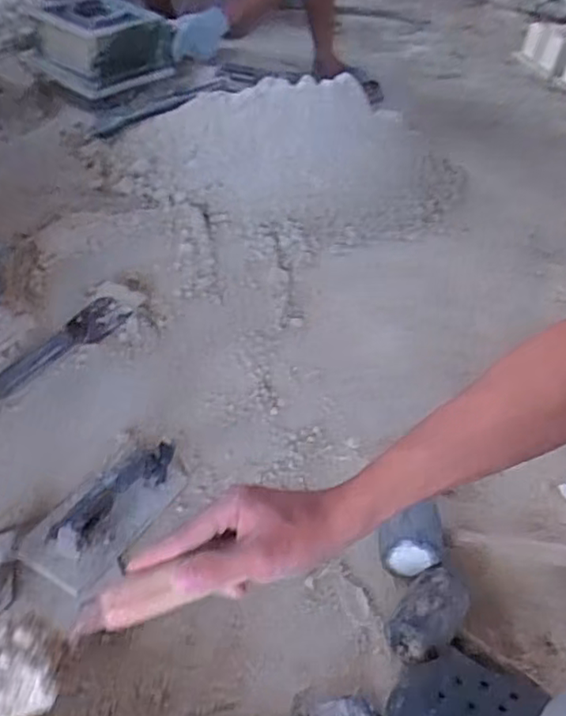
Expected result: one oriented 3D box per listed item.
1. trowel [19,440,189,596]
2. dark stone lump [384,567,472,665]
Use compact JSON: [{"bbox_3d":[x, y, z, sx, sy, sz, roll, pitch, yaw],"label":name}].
[{"bbox_3d":[-0.185,0.148,0.685,0.089,0.073,0.200,24,46,17],"label":"trowel"},{"bbox_3d":[0.145,0.260,0.636,0.059,0.057,0.097,34,50,26],"label":"dark stone lump"}]

